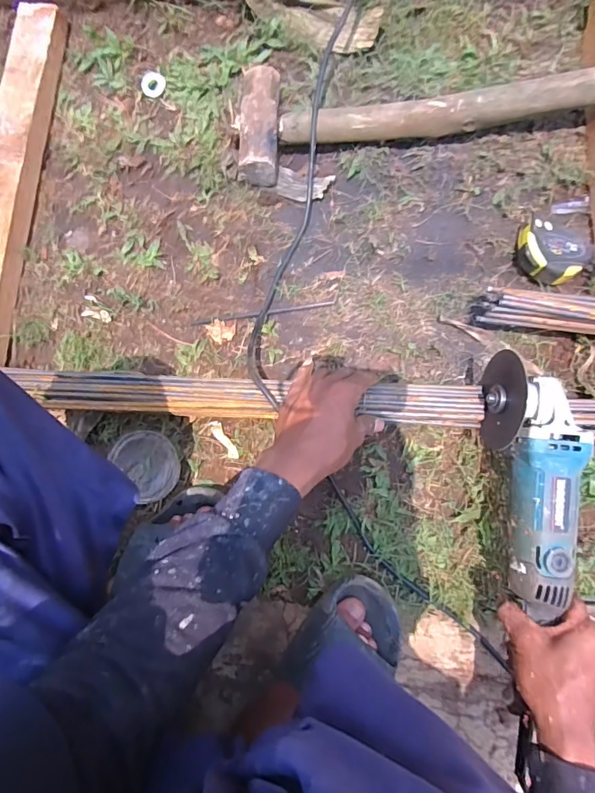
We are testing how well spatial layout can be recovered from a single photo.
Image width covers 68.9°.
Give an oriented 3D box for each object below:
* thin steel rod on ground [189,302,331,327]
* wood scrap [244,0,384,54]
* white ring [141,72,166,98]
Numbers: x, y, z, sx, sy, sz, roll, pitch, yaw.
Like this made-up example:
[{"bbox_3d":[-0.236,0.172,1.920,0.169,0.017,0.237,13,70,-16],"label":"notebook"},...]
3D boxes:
[{"bbox_3d":[-0.046,-0.107,0.557,0.184,0.006,0.009,-7,84,3],"label":"thin steel rod on ground"},{"bbox_3d":[0.013,-0.510,0.570,0.192,0.040,0.058,20,87,5],"label":"wood scrap"},{"bbox_3d":[-0.201,-0.433,0.602,0.034,0.004,0.034,0,85,4],"label":"white ring"}]

